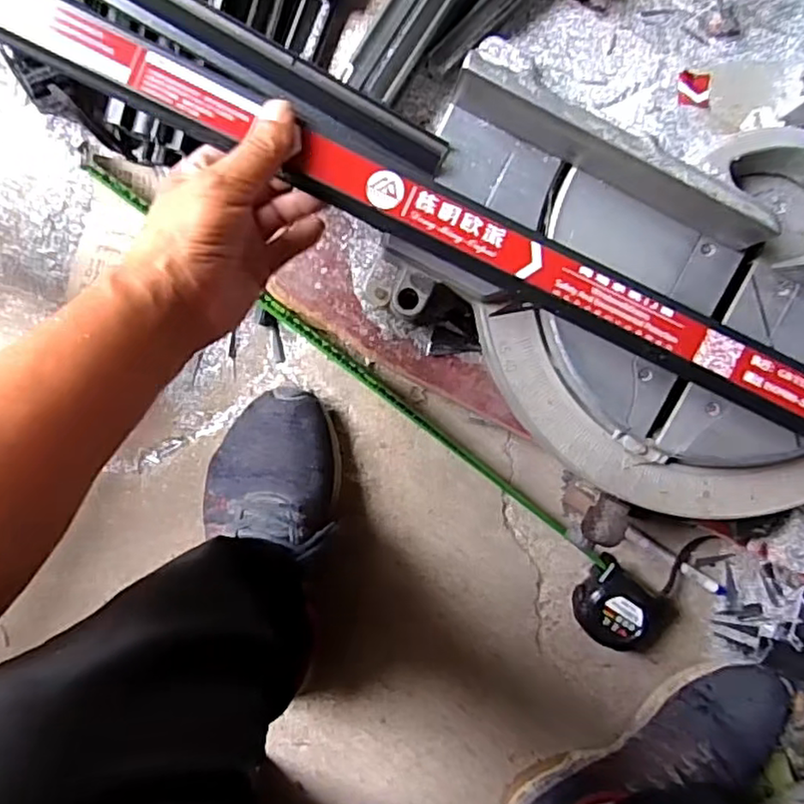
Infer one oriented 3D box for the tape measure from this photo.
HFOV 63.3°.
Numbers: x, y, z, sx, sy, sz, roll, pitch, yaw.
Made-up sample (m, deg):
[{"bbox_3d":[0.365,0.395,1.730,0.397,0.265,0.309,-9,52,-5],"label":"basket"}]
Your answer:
[{"bbox_3d":[-0.008,0.020,0.563,0.615,0.039,0.072,39,97,-5],"label":"tape measure"}]

